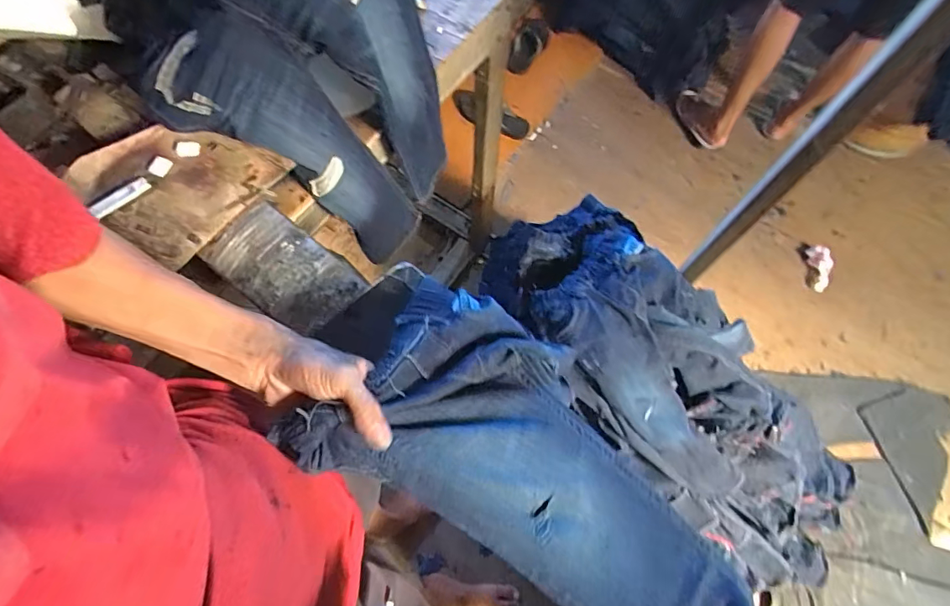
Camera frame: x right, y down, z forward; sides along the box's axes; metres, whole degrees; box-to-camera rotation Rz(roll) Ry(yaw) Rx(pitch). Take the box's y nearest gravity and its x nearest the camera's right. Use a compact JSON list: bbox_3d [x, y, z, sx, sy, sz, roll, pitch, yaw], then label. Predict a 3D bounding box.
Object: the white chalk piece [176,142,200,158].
[{"bbox_3d":[-0.345,-0.184,0.579,0.029,0.008,0.016,-3,71,-1],"label":"white chalk piece"}]

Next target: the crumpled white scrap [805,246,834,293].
[{"bbox_3d":[1.109,-0.111,1.552,0.067,0.032,0.144,5,84,2],"label":"crumpled white scrap"}]

